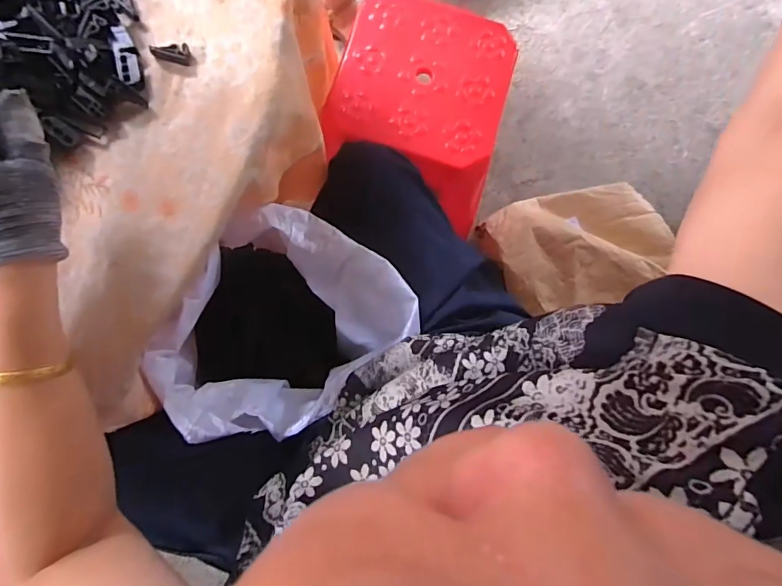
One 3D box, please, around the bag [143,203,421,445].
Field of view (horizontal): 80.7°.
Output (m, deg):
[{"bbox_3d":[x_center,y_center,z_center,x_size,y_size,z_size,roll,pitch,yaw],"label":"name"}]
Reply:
[{"bbox_3d":[-0.144,0.033,0.589,0.269,0.193,0.242,-45,89,-8],"label":"bag"}]

